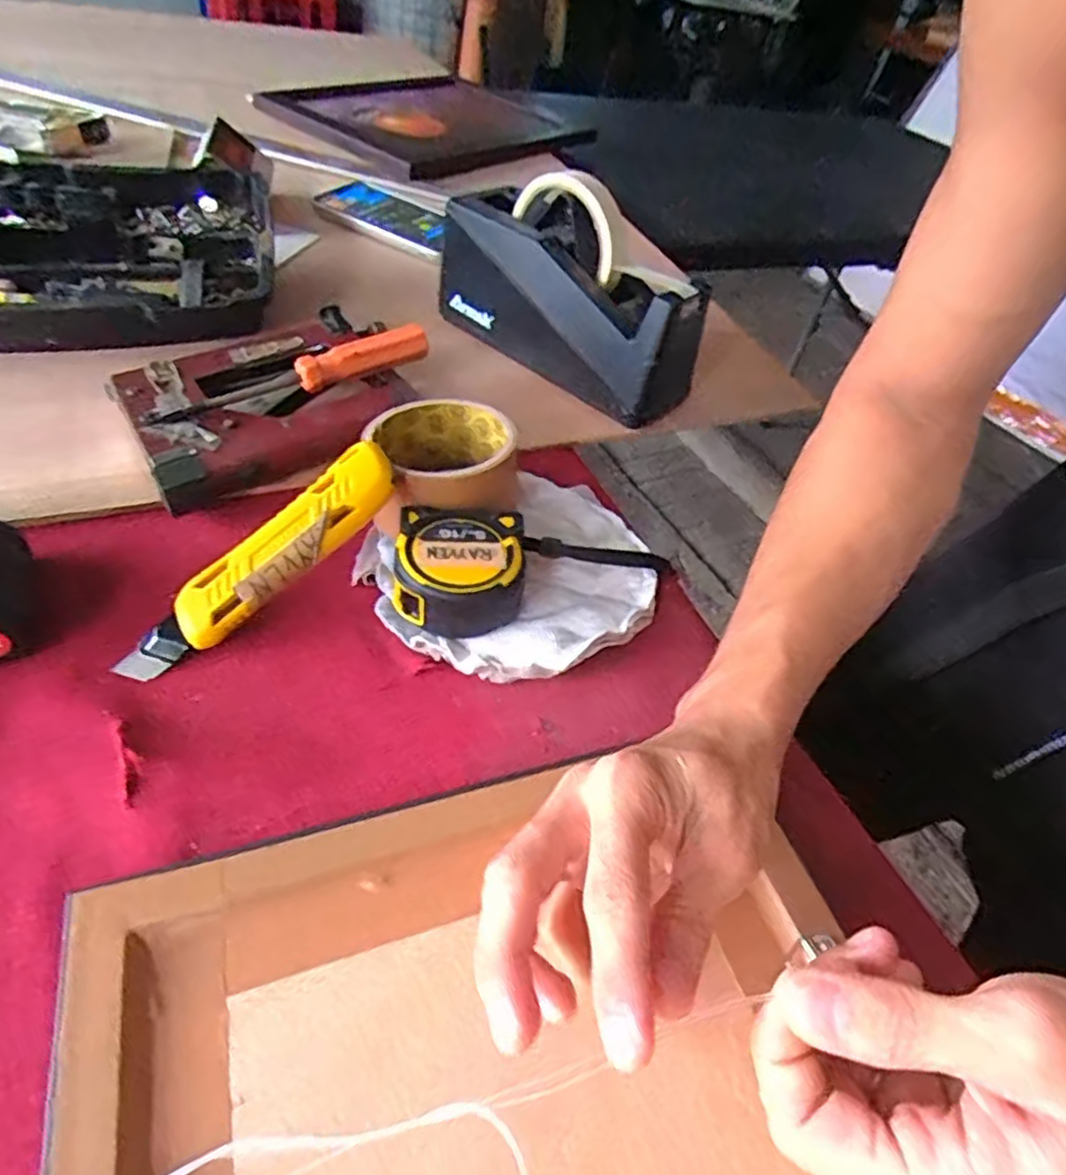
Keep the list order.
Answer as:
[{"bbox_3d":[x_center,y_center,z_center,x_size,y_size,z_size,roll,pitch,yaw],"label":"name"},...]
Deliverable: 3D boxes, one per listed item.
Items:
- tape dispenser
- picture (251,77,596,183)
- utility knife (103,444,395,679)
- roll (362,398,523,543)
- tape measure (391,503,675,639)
[{"bbox_3d":[0.023,-0.210,0.512,0.208,0.120,0.072,33,50,22],"label":"tape dispenser"},{"bbox_3d":[-0.131,-0.602,0.891,0.291,0.028,0.378,32,48,18],"label":"picture"},{"bbox_3d":[-0.133,-0.012,0.346,0.158,0.020,0.030,-42,60,-8],"label":"utility knife"},{"bbox_3d":[-0.052,-0.072,0.414,0.076,0.053,0.081,6,45,-7],"label":"roll"},{"bbox_3d":[0.006,-0.010,0.377,0.159,0.039,0.070,-3,45,-11],"label":"tape measure"}]

